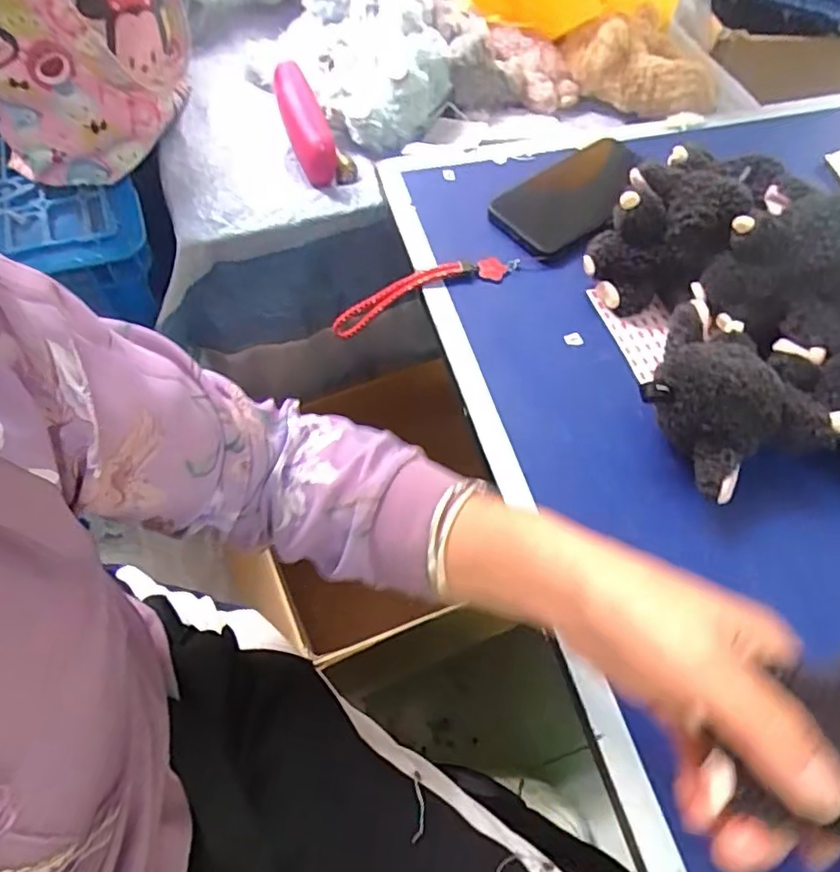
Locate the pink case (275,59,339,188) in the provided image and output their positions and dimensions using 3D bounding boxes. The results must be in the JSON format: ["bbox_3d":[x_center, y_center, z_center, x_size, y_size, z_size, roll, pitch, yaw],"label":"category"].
[{"bbox_3d":[-0.111,-0.304,0.589,0.031,0.036,0.127,-19,78,-13],"label":"pink case"}]

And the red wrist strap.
[{"bbox_3d":[0.002,-0.121,0.507,0.161,0.034,0.013,-19,62,3],"label":"red wrist strap"}]

